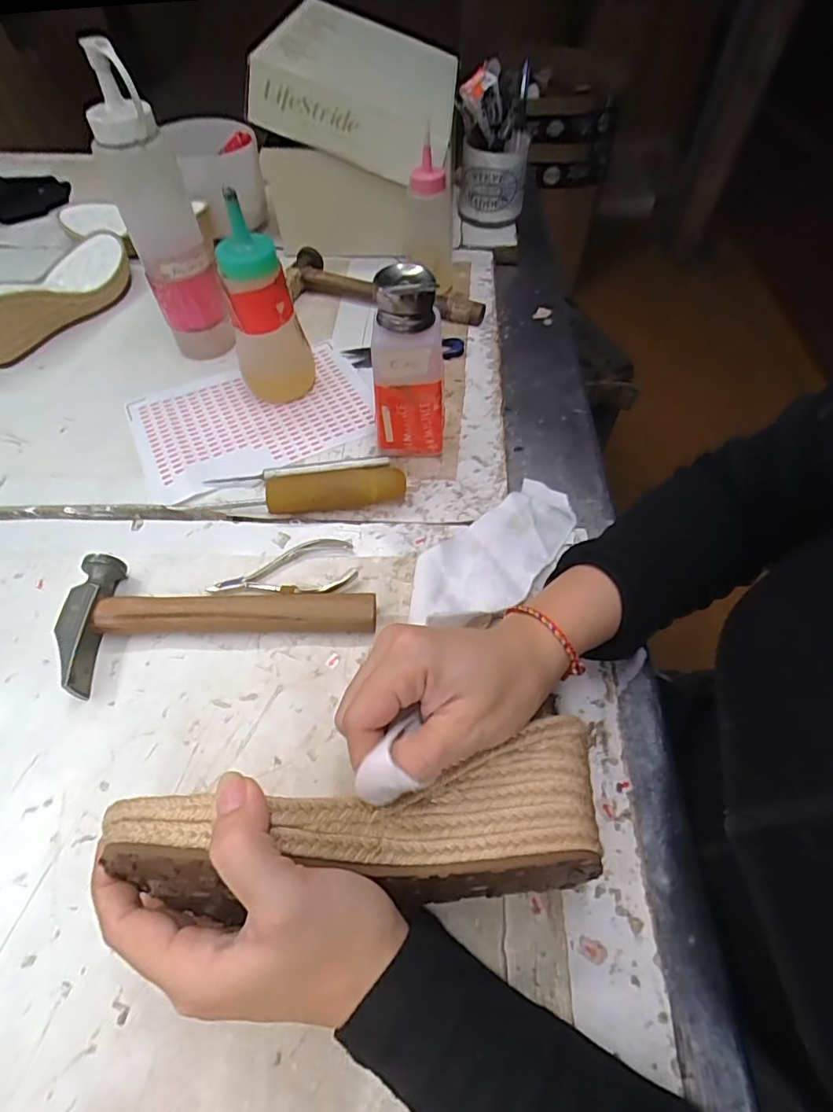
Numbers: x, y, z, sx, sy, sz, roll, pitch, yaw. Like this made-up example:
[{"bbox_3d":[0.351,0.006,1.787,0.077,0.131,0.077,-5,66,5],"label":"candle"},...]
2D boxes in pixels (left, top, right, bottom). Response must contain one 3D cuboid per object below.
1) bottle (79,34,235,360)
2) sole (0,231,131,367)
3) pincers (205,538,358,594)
[{"bbox_3d":[-0.209,-0.268,0.438,0.055,0.224,0.044,-22,57,-15],"label":"bottle"},{"bbox_3d":[-0.374,-0.280,0.541,0.088,0.067,0.224,6,55,5],"label":"sole"},{"bbox_3d":[-0.094,0.010,0.370,0.099,0.010,0.049,-5,55,-3],"label":"pincers"}]

